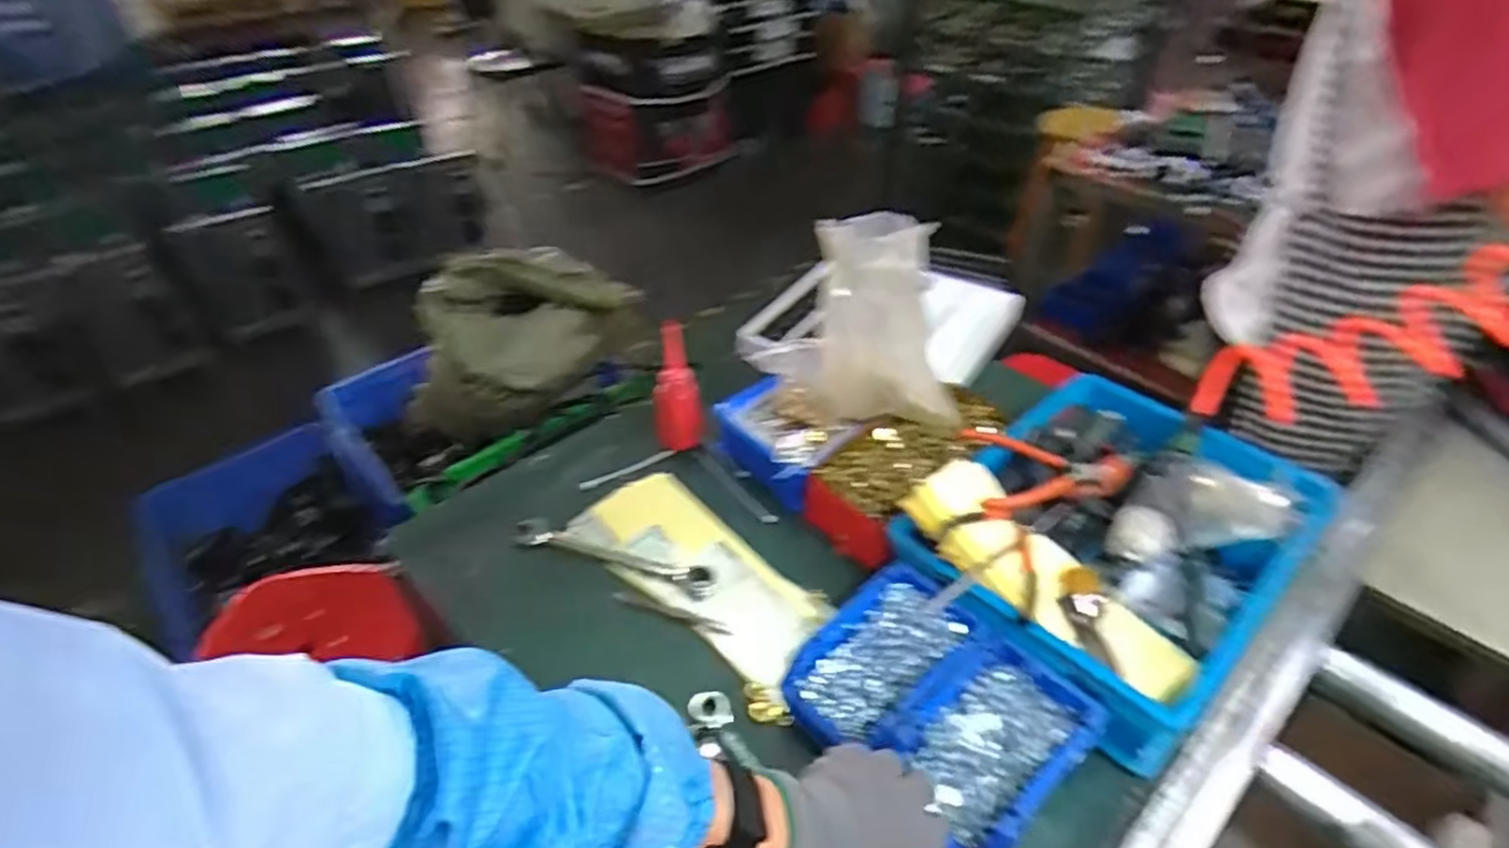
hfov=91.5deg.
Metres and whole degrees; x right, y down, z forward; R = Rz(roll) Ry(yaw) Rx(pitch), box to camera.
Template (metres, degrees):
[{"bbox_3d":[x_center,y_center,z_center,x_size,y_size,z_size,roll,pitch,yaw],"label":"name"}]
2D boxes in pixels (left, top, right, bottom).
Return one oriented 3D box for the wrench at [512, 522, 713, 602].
[{"bbox_3d":[-0.148,0.137,0.756,0.219,0.011,0.031,12,42,15],"label":"wrench"}]

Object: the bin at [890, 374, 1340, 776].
[{"bbox_3d":[0.346,0.112,0.725,0.381,0.125,0.296,-31,49,-31],"label":"bin"}]

